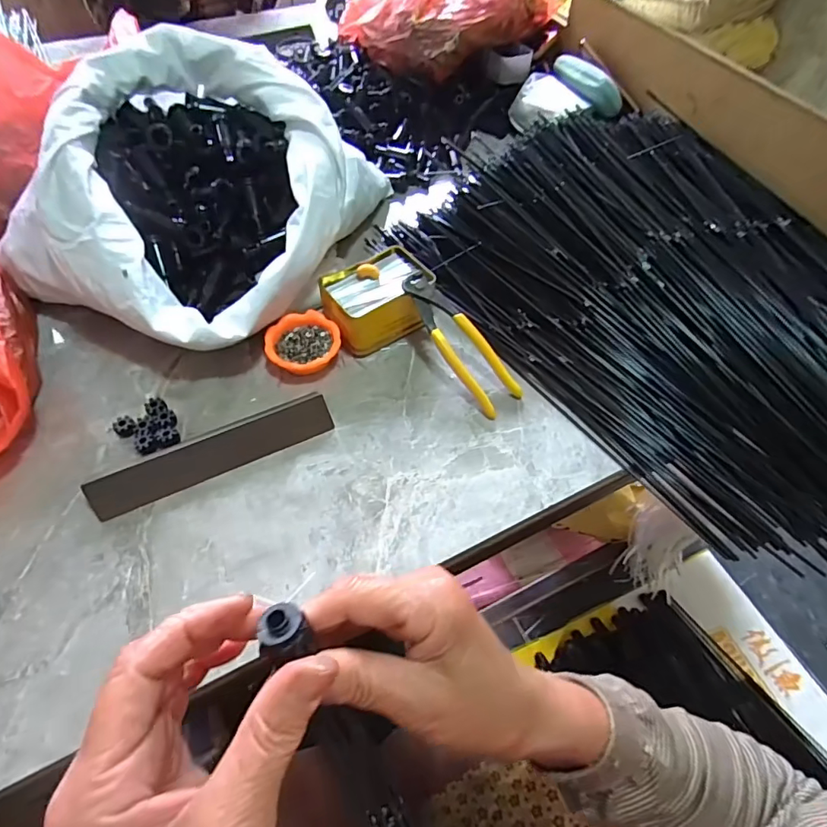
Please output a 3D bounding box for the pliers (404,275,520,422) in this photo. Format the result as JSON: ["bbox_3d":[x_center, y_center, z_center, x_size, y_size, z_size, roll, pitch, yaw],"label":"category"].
[{"bbox_3d":[0.046,-0.073,0.508,0.048,0.013,0.161,-34,87,-22],"label":"pliers"}]

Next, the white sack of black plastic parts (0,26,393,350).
[{"bbox_3d":[-0.229,-0.257,0.556,0.305,0.144,0.355,24,59,14],"label":"white sack of black plastic parts"}]

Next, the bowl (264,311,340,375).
[{"bbox_3d":[-0.115,-0.071,0.527,0.069,0.025,0.072,1,56,-1],"label":"bowl"}]

